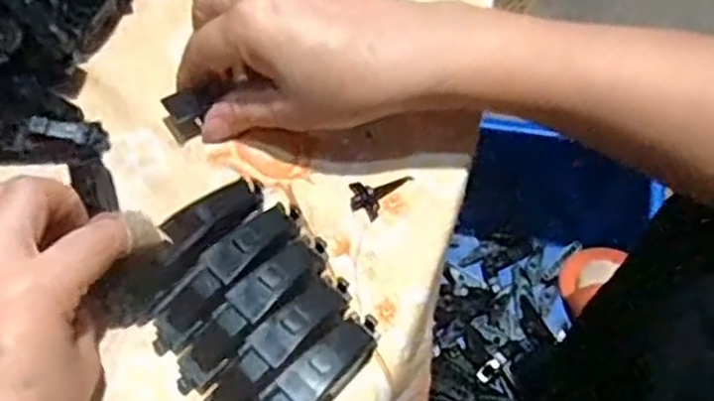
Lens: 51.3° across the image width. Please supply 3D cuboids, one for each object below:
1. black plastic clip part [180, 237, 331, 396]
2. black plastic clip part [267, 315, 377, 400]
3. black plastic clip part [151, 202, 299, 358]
[{"bbox_3d":[-0.044,0.047,0.314,0.019,0.023,0.082,39,73,19],"label":"black plastic clip part"},{"bbox_3d":[-0.022,0.077,0.295,0.018,0.022,0.081,40,73,19],"label":"black plastic clip part"},{"bbox_3d":[-0.055,0.031,0.318,0.020,0.021,0.082,39,73,19],"label":"black plastic clip part"}]

